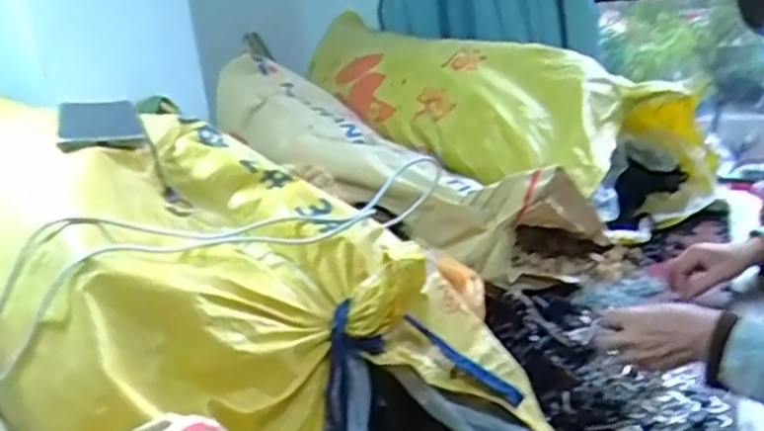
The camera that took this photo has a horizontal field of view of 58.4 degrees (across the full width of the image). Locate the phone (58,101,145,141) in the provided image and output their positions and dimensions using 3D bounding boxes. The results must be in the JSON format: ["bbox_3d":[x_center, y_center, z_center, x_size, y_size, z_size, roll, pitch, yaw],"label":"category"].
[{"bbox_3d":[-0.288,-0.098,0.697,0.075,0.005,0.186,-6,21,-23],"label":"phone"}]

